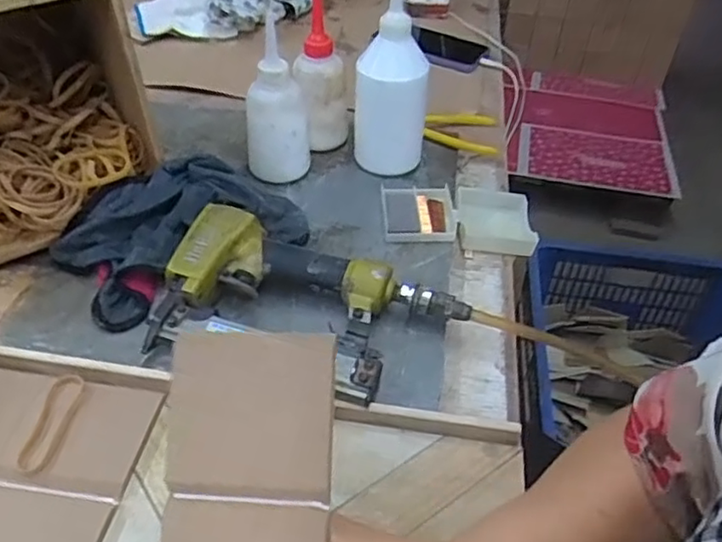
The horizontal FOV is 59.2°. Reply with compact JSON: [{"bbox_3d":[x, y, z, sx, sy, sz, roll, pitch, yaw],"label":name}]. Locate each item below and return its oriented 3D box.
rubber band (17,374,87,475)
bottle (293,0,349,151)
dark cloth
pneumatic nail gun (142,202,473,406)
[{"bbox_3d":[-0.206,0.100,0.425,0.025,0.008,0.075,5,43,0],"label":"rubber band"},{"bbox_3d":[-0.040,-0.197,0.654,0.055,0.158,0.057,8,43,3],"label":"bottle"},{"bbox_3d":[-0.151,-0.042,0.555,0.206,0.059,0.116,-28,52,-30],"label":"dark cloth"},{"bbox_3d":[-0.055,0.033,0.489,0.244,0.049,0.131,20,45,15],"label":"pneumatic nail gun"}]

